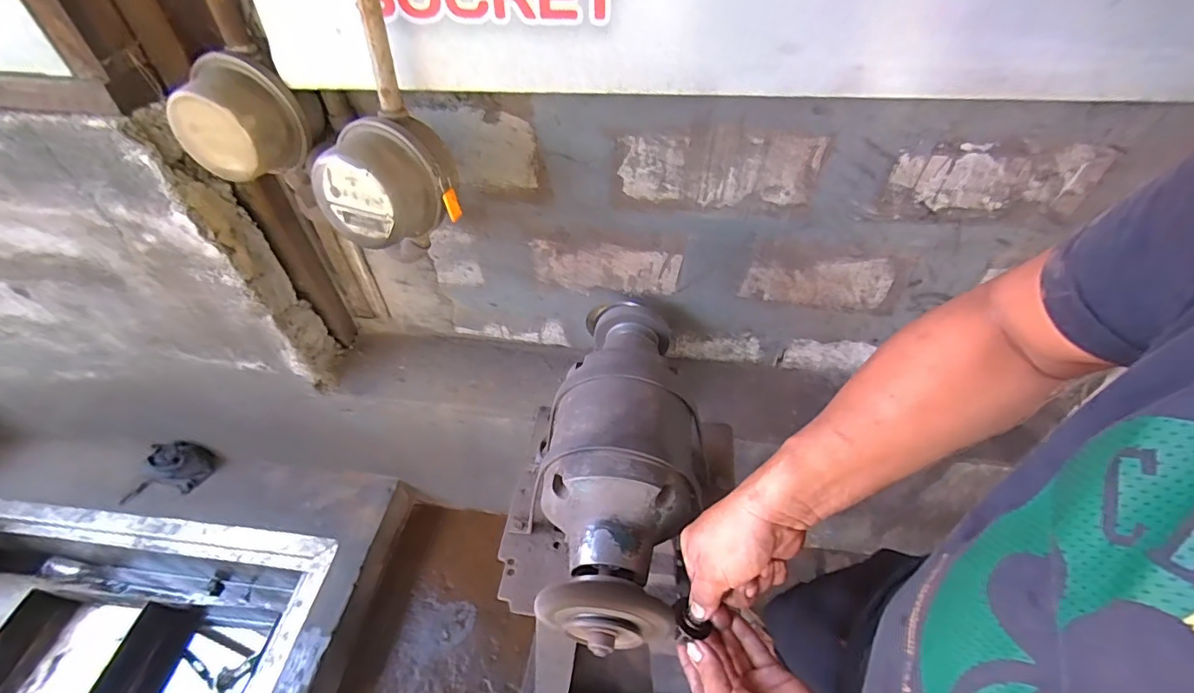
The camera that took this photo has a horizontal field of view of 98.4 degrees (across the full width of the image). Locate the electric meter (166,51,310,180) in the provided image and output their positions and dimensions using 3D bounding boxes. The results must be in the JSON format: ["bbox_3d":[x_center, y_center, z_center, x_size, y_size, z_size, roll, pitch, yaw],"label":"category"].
[{"bbox_3d":[-0.518,-0.336,0.762,0.141,0.146,0.129,14,48,13],"label":"electric meter"}]

